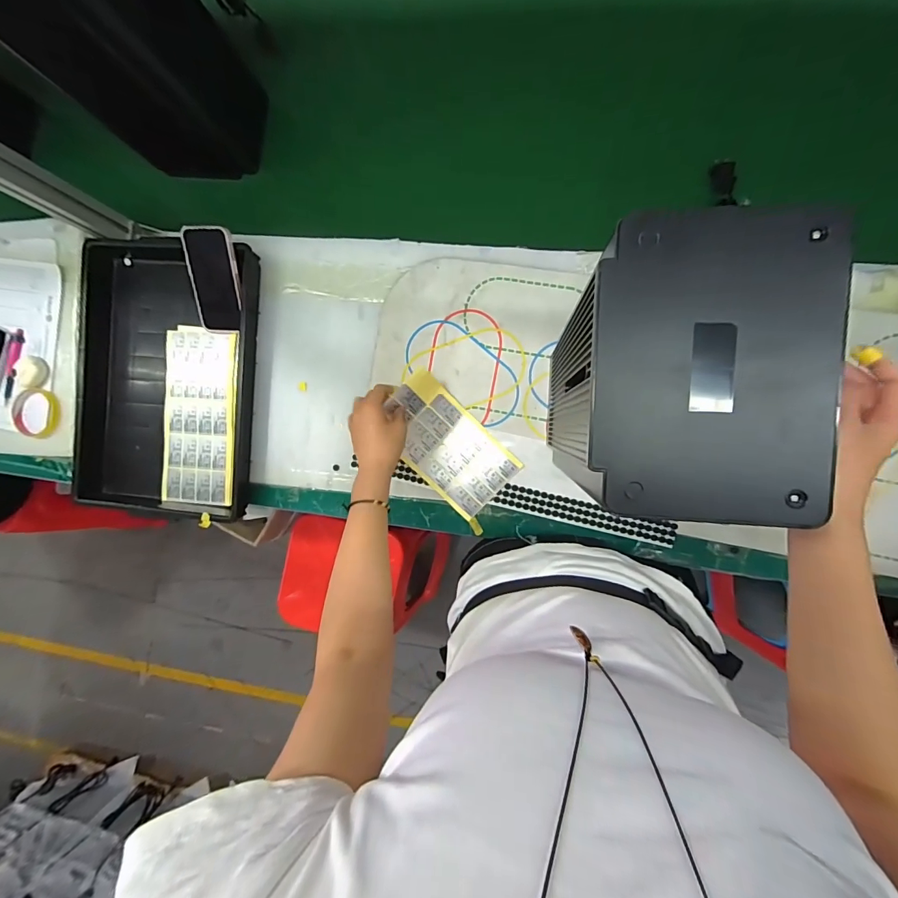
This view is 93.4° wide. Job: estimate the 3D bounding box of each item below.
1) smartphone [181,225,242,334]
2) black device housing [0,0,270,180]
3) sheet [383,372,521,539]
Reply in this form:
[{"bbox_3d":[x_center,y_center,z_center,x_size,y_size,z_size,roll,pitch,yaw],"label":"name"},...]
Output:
[{"bbox_3d":[-0.358,-0.256,0.649,0.080,0.010,0.151,4,115,8],"label":"smartphone"},{"bbox_3d":[-0.410,-0.513,0.509,0.149,0.346,0.167,17,94,7],"label":"black device housing"},{"bbox_3d":[-0.001,0.000,0.616,0.119,0.054,0.210,-45,86,7],"label":"sheet"}]

